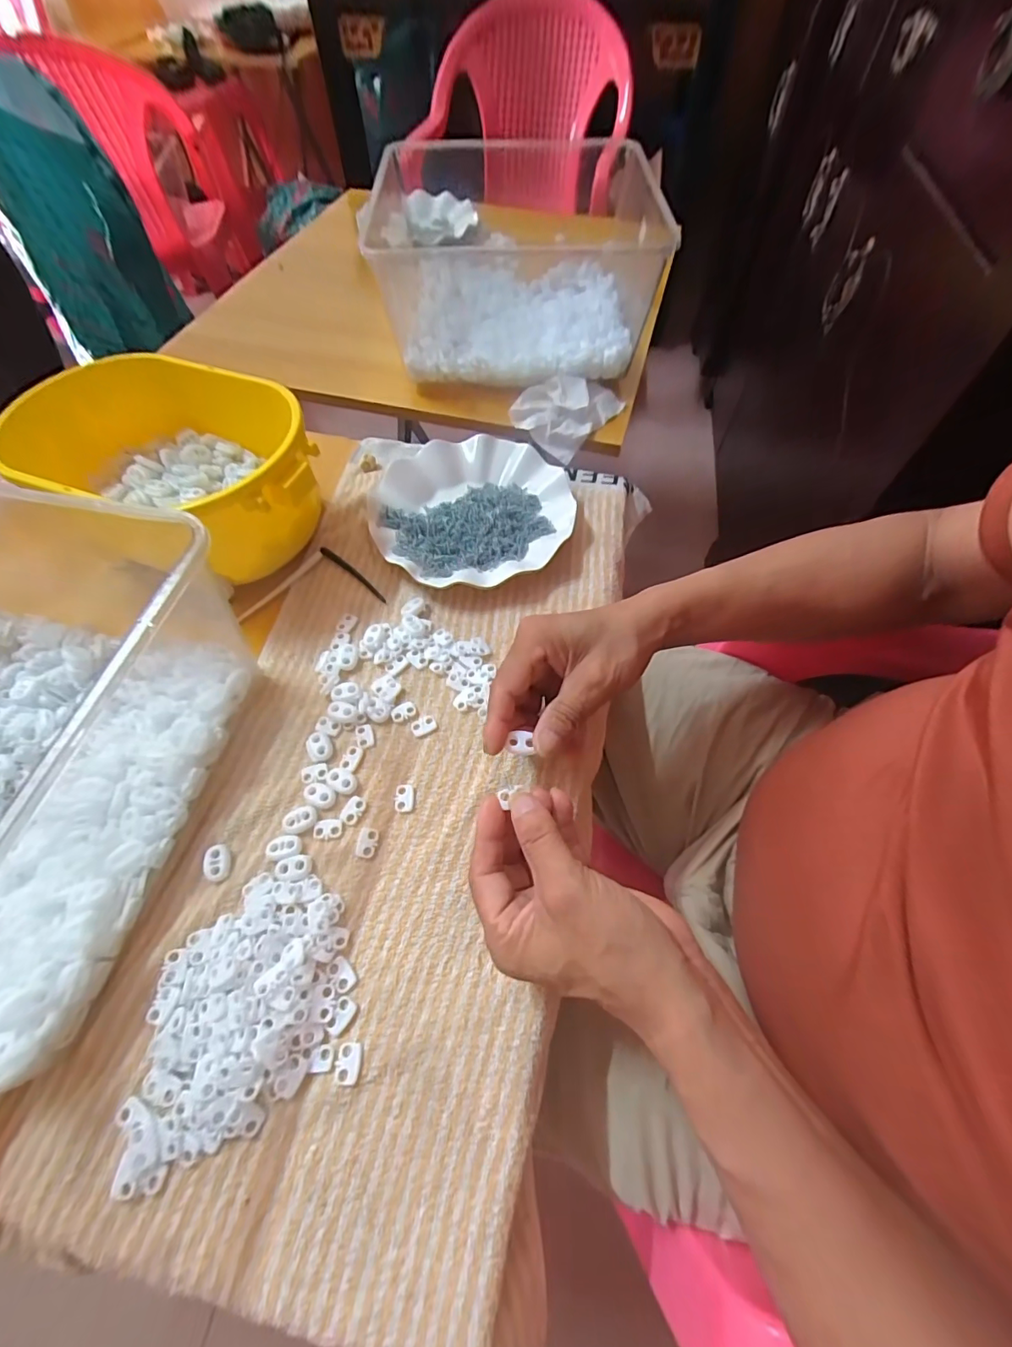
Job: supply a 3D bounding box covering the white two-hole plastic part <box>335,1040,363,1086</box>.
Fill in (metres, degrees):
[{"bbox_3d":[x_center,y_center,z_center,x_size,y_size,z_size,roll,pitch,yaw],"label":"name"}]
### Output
[{"bbox_3d":[-0.085,0.211,0.268,0.014,0.004,0.019,0,60,0],"label":"white two-hole plastic part"}]

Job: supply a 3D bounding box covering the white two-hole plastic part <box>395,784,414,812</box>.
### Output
[{"bbox_3d":[-0.070,0.085,0.340,0.013,0.004,0.019,-2,60,0],"label":"white two-hole plastic part"}]

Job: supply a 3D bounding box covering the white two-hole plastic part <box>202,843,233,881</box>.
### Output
[{"bbox_3d":[-0.184,0.121,0.317,0.015,0.007,0.022,-4,60,-2],"label":"white two-hole plastic part"}]

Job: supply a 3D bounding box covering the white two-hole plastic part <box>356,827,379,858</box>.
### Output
[{"bbox_3d":[-0.091,0.111,0.325,0.013,0.004,0.018,5,61,3],"label":"white two-hole plastic part"}]

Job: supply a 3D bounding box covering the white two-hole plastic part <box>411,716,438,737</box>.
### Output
[{"bbox_3d":[-0.061,0.038,0.366,0.018,0.004,0.013,-26,63,-13],"label":"white two-hole plastic part"}]

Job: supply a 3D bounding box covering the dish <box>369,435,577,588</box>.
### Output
[{"bbox_3d":[-0.032,-0.152,0.460,0.177,0.024,0.180,0,60,0],"label":"dish"}]

